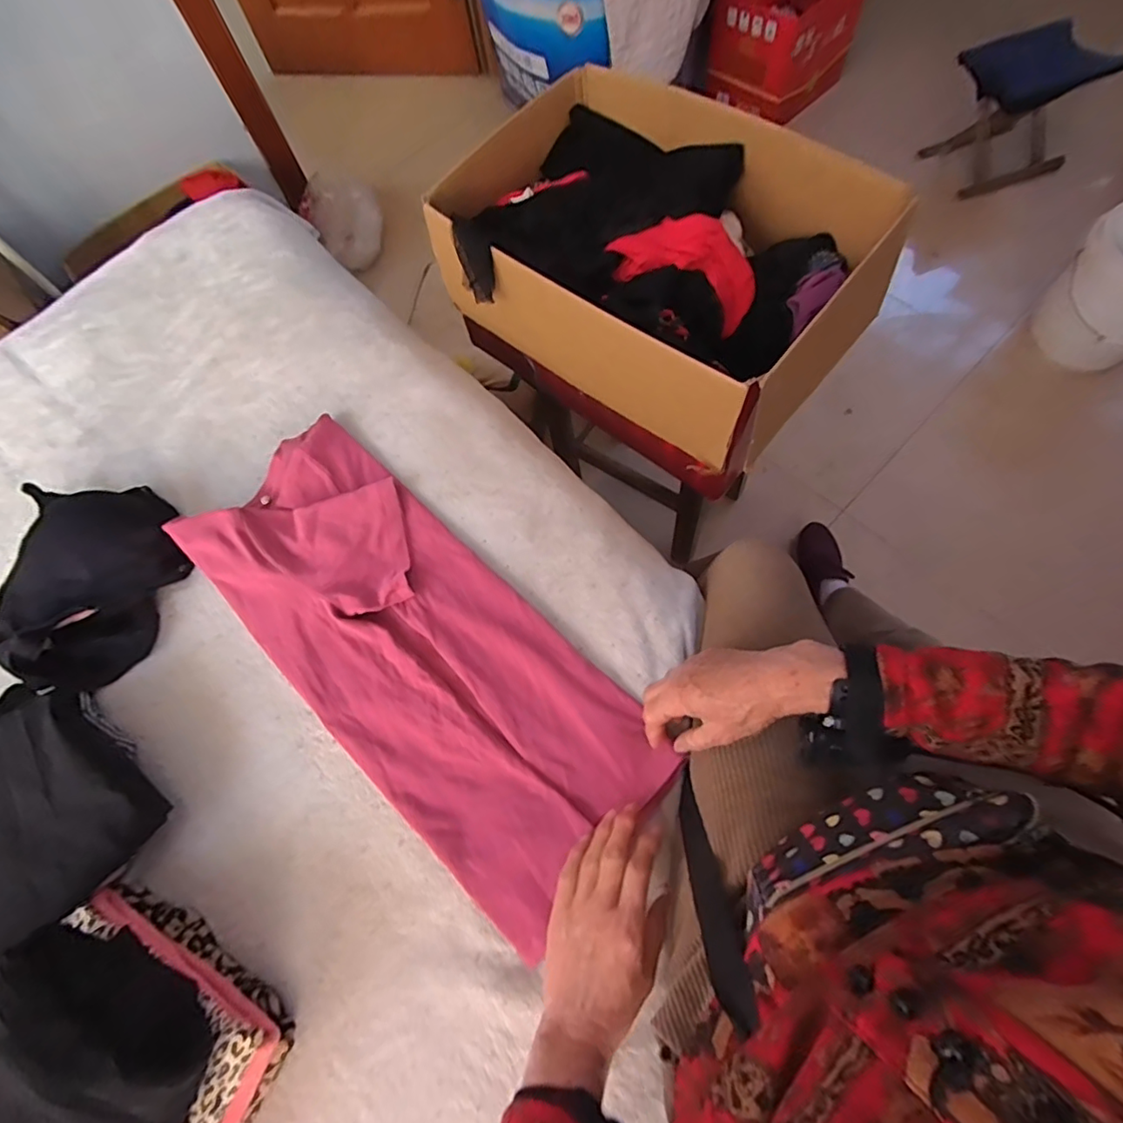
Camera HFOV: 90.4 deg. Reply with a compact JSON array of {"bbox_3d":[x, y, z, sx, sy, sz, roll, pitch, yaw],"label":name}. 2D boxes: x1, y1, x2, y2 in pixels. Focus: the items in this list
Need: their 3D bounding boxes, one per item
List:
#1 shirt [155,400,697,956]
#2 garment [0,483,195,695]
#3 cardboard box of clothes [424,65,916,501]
[{"bbox_3d":[-0.145,0.080,0.546,0.210,0.022,0.509,-43,77,-15],"label":"shirt"},{"bbox_3d":[-0.505,0.014,0.578,0.191,0.068,0.221,6,68,4],"label":"garment"},{"bbox_3d":[0.116,-0.371,0.727,0.480,0.224,0.356,33,75,17],"label":"cardboard box of clothes"}]

